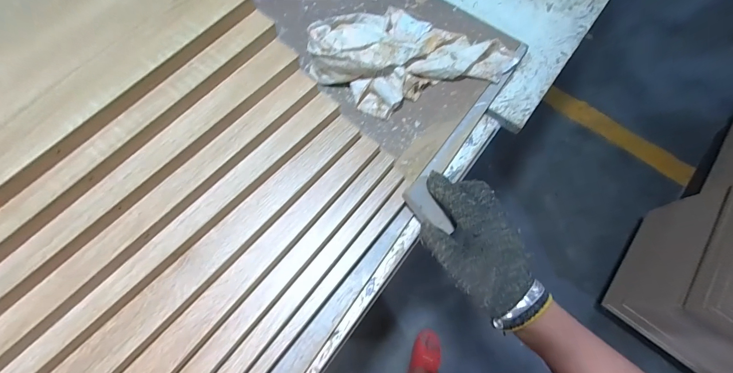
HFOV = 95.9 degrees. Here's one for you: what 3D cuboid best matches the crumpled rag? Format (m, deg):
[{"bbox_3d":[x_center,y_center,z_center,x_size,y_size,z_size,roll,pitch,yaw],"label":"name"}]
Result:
[{"bbox_3d":[0.058,-0.181,0.440,0.253,0.067,0.141,-21,72,-10],"label":"crumpled rag"}]

